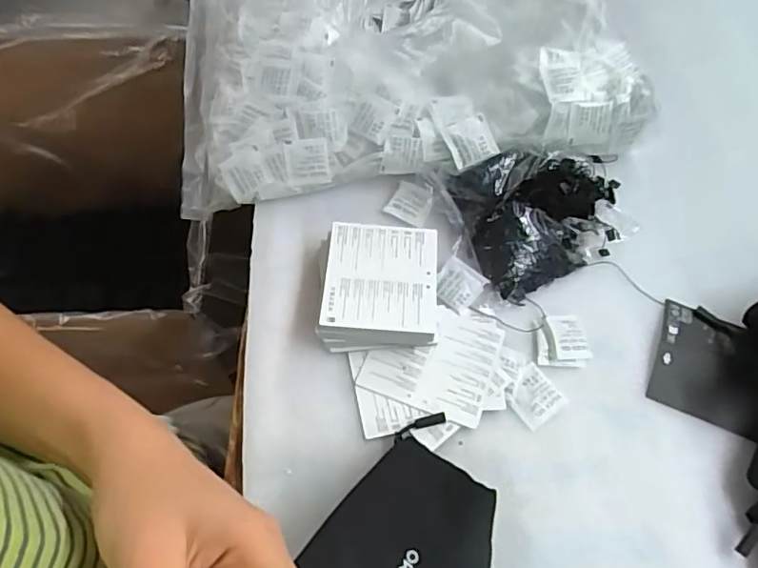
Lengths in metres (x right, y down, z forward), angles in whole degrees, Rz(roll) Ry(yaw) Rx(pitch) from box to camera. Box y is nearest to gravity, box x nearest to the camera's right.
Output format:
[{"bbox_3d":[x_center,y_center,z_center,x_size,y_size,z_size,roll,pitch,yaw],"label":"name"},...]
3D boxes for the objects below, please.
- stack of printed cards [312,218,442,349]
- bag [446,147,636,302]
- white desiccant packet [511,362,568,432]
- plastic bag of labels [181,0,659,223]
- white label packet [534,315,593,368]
[{"bbox_3d":[-0.001,0.001,0.461,0.097,0.036,0.103,0,60,-3],"label":"stack of printed cards"},{"bbox_3d":[0.151,-0.066,0.498,0.148,0.052,0.123,-17,63,-12],"label":"bag"},{"bbox_3d":[0.123,0.088,0.438,0.041,0.004,0.040,-34,67,-20],"label":"white desiccant packet"},{"bbox_3d":[0.019,-0.262,0.589,0.451,0.074,0.360,-4,61,-6],"label":"plastic bag of labels"},{"bbox_3d":[0.154,0.047,0.461,0.045,0.005,0.045,1,60,-3],"label":"white label packet"}]

